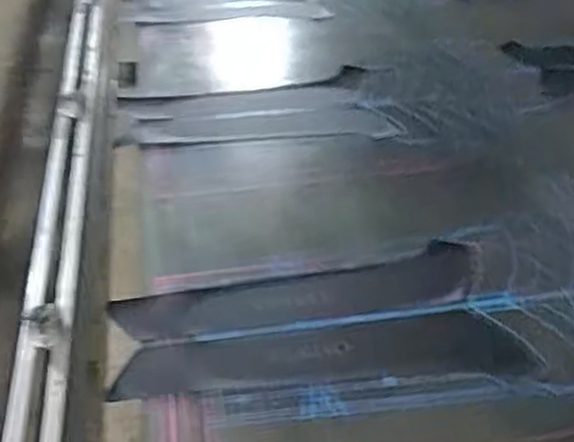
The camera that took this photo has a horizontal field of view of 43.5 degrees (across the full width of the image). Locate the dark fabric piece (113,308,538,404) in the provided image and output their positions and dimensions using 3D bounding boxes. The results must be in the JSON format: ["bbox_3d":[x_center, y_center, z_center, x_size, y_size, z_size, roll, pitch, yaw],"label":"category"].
[{"bbox_3d":[0.039,0.140,0.782,0.436,0.008,0.089,-3,35,-3],"label":"dark fabric piece"}]

